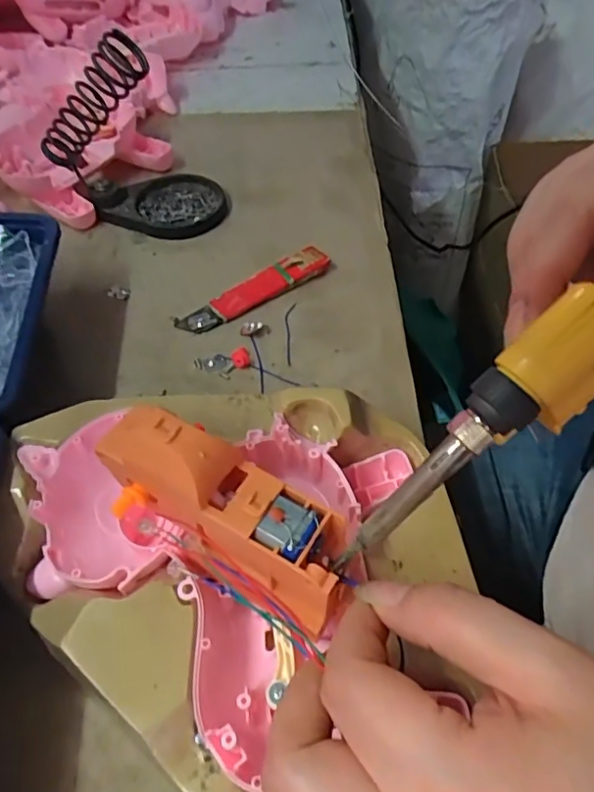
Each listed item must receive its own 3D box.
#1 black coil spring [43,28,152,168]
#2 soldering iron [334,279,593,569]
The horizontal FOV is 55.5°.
[{"bbox_3d":[-0.129,-0.183,0.355,0.026,0.091,0.028,31,42,-33],"label":"black coil spring"},{"bbox_3d":[0.103,-0.030,0.170,0.231,0.032,0.023,-41,59,-3],"label":"soldering iron"}]

